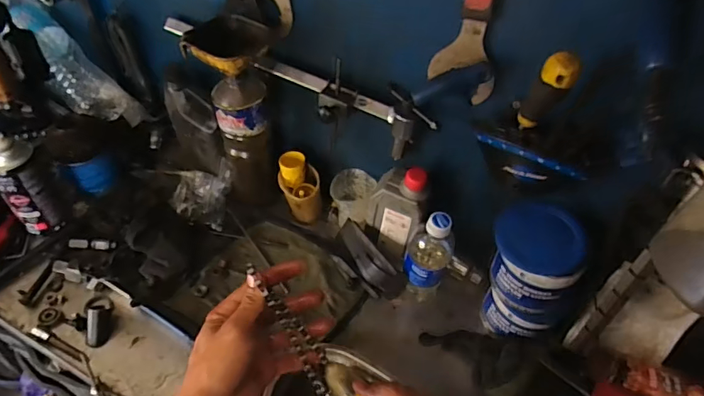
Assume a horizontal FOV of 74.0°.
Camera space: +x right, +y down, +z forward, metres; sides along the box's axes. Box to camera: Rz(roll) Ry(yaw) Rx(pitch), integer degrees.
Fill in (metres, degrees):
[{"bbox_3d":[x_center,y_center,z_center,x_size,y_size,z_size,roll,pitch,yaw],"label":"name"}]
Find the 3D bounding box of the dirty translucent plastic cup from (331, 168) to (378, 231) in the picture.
[{"bbox_3d":[-0.002,0.009,0.747,0.068,0.082,0.071,15,49,8],"label":"dirty translucent plastic cup"}]

